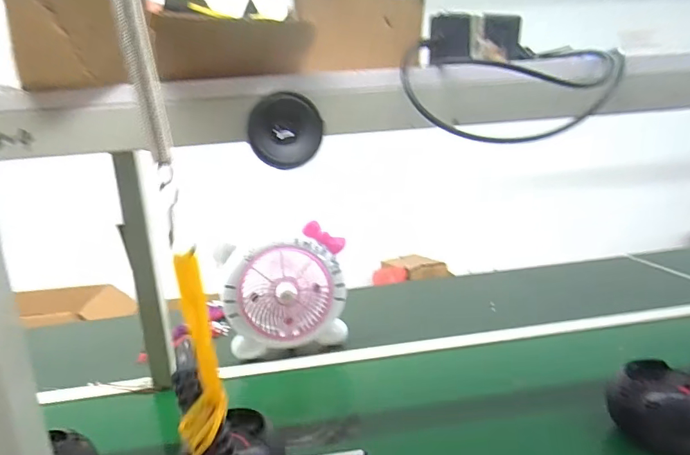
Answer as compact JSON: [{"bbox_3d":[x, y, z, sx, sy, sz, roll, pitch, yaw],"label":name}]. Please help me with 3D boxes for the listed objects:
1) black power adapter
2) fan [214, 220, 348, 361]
[{"bbox_3d":[0.132,-0.186,0.456,0.092,0.042,0.031,-9,13,-17],"label":"black power adapter"},{"bbox_3d":[-0.123,0.138,0.966,0.239,0.237,0.100,-9,14,-19],"label":"fan"}]

